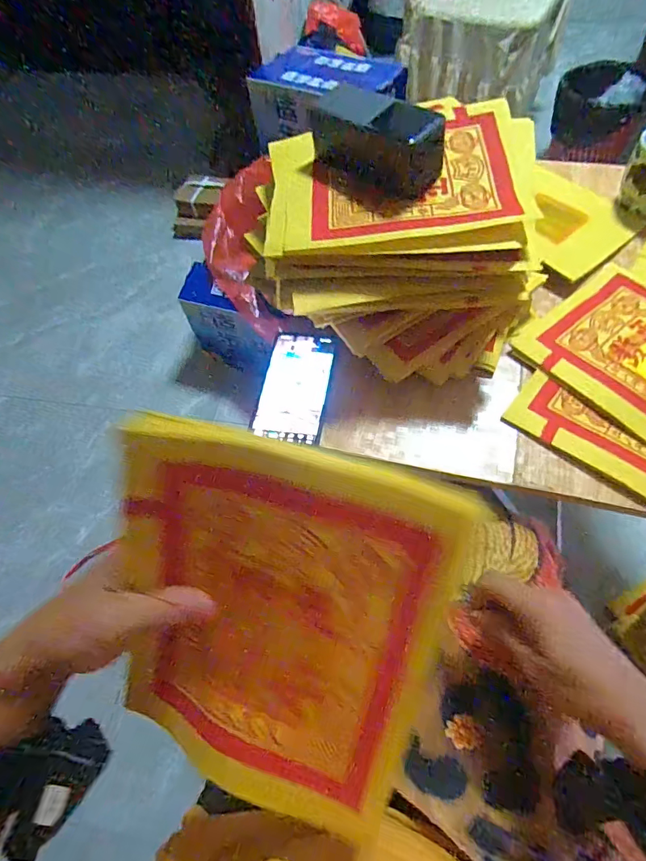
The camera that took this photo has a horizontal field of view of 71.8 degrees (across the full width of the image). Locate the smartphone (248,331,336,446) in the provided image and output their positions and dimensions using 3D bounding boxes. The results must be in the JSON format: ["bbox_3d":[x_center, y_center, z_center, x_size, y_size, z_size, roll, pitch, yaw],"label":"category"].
[{"bbox_3d":[-0.030,-0.052,0.496,0.077,0.016,0.139,9,61,9],"label":"smartphone"}]

